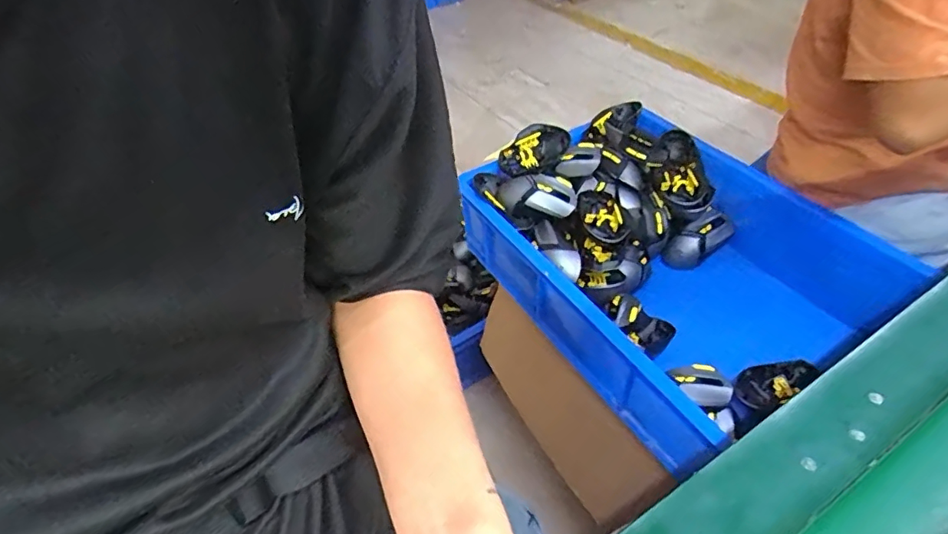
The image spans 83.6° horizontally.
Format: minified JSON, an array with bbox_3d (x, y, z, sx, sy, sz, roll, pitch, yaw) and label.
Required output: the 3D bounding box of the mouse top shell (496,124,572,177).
[{"bbox_3d":[0.095,-0.192,0.865,0.109,0.039,0.071,-33,47,-19],"label":"mouse top shell"}]

